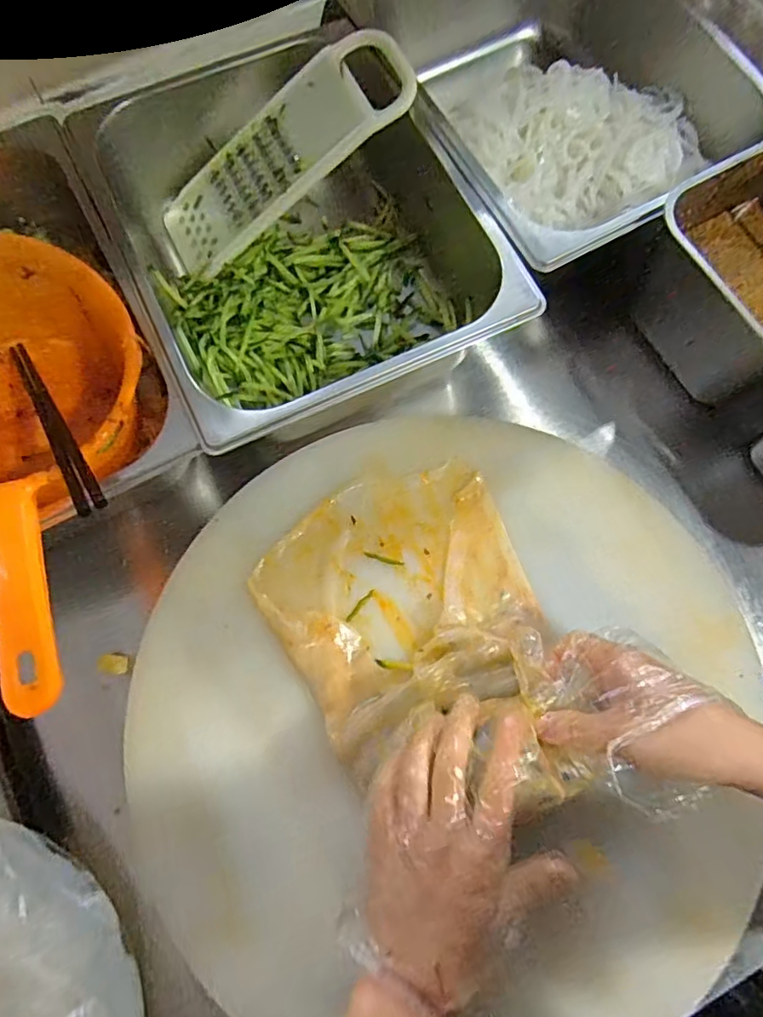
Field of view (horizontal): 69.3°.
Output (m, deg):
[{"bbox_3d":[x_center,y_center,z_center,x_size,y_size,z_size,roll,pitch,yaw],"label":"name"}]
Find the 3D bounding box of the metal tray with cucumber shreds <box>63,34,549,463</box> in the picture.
[{"bbox_3d":[-0.069,-0.230,0.466,0.260,0.099,0.341,-24,76,-5],"label":"metal tray with cucumber shreds"}]

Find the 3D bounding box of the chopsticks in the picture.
[{"bbox_3d":[-0.232,-0.067,0.382,0.015,0.012,0.244,-40,52,-9],"label":"chopsticks"}]

